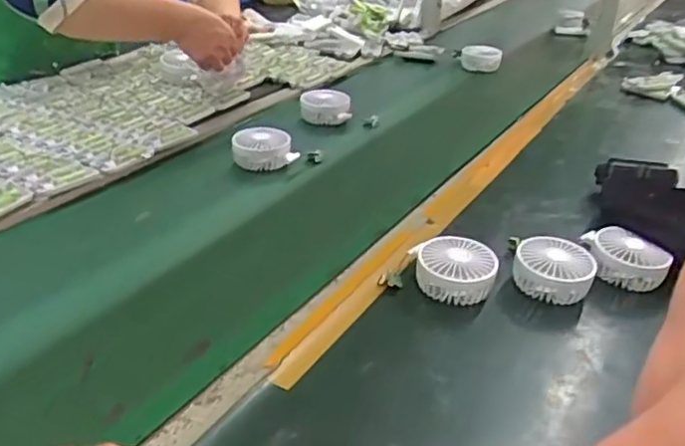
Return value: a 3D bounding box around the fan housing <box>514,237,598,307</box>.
[{"bbox_3d":[0.245,0.052,0.777,0.087,0.042,0.086,12,31,17],"label":"fan housing"}]

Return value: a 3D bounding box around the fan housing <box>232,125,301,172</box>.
[{"bbox_3d":[-0.119,-0.115,1.032,0.086,0.043,0.080,-17,35,-30],"label":"fan housing"}]

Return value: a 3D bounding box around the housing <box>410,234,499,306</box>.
[{"bbox_3d":[0.128,0.053,0.763,0.093,0.043,0.086,1,30,-3],"label":"housing"}]

